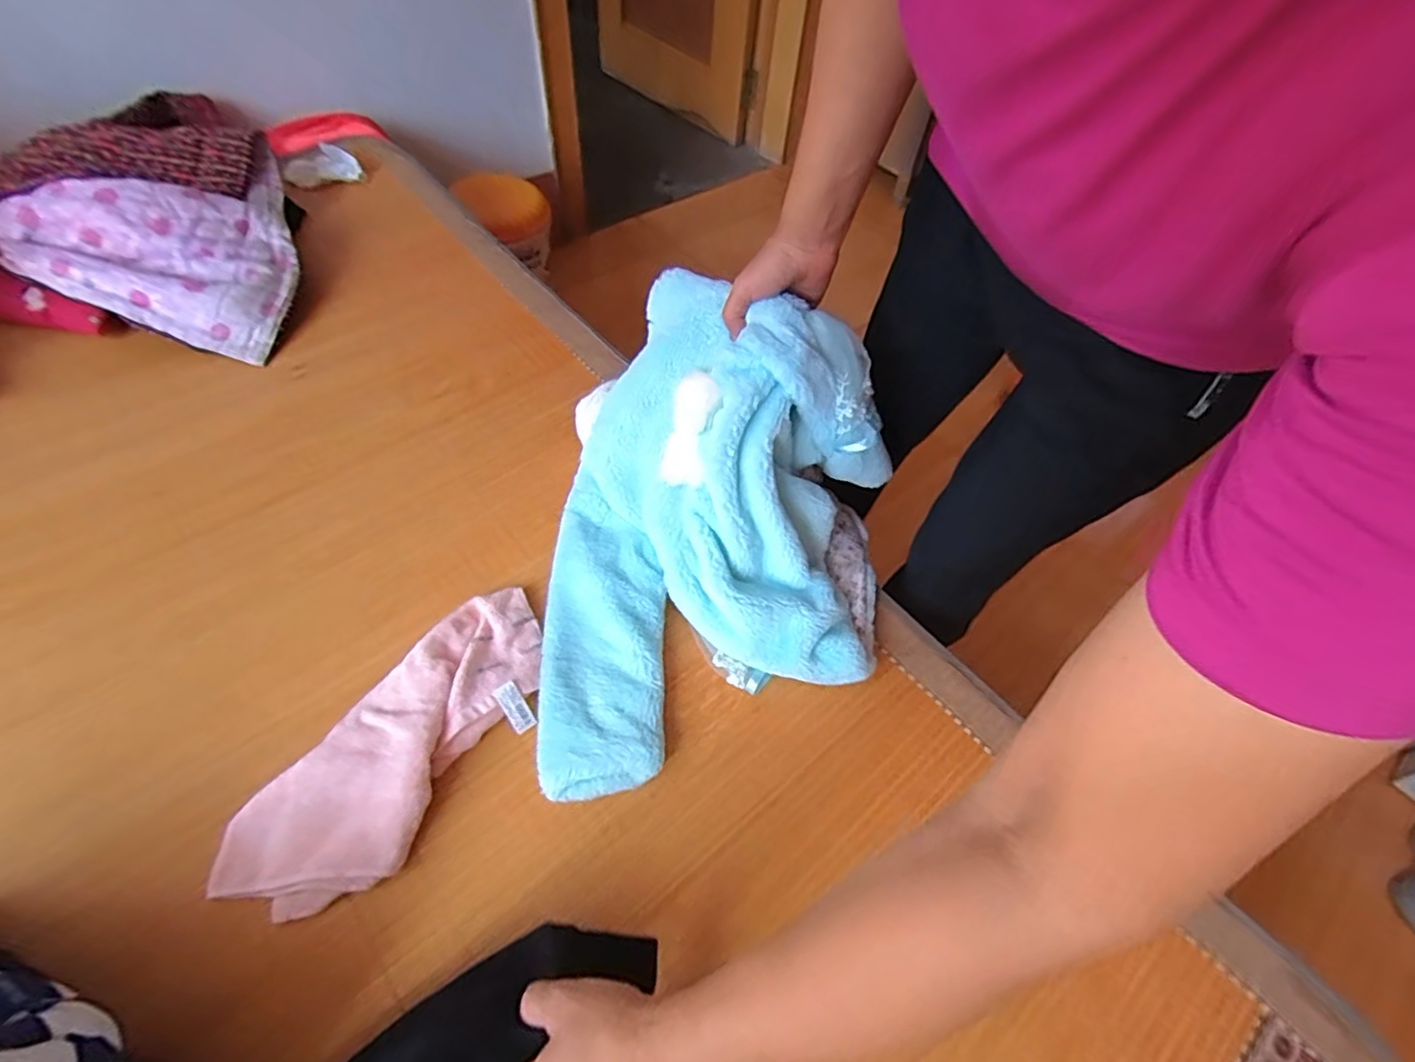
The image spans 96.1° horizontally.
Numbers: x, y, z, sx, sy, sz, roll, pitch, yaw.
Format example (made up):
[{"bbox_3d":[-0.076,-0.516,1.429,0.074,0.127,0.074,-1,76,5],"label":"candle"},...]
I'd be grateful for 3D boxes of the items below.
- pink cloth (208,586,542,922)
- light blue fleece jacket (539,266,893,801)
[{"bbox_3d":[-0.281,0.195,0.600,0.138,0.042,0.343,30,58,16],"label":"pink cloth"},{"bbox_3d":[0.004,-0.030,0.624,0.375,0.246,0.411,-9,56,-11],"label":"light blue fleece jacket"}]

